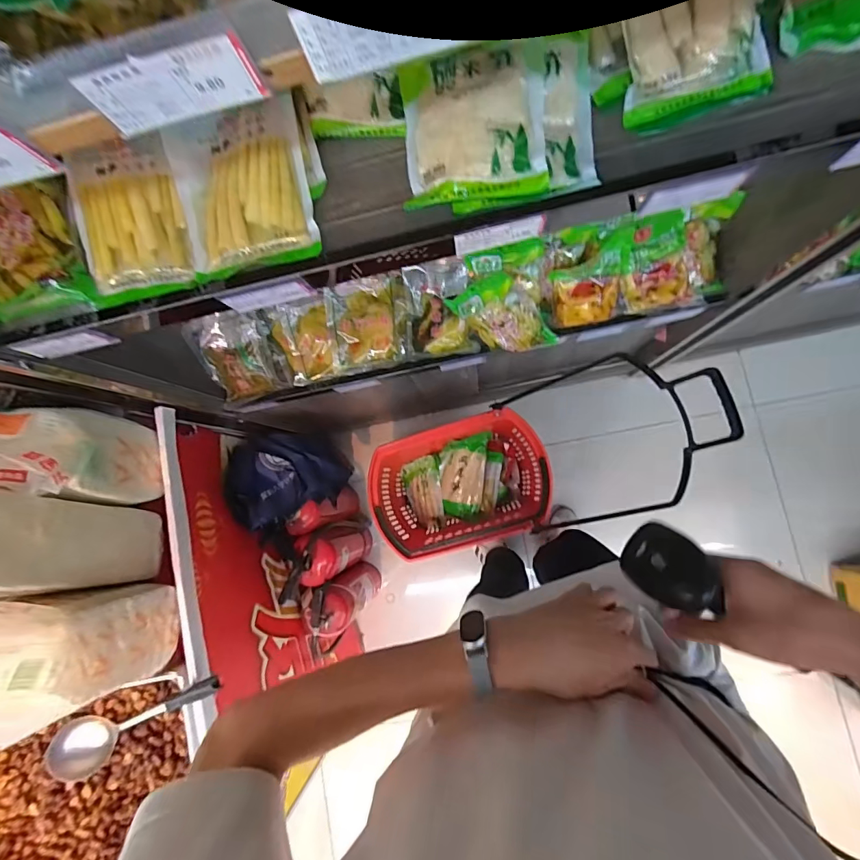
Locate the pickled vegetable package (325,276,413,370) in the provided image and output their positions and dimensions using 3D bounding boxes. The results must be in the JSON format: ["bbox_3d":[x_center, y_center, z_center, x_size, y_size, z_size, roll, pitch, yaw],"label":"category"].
[{"bbox_3d":[-0.127,-0.228,0.921,0.160,0.025,0.170,-7,96,-1],"label":"pickled vegetable package"}]

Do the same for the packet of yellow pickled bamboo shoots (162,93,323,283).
[{"bbox_3d":[-0.205,-0.261,0.476,0.138,0.039,0.164,-12,82,6],"label":"packet of yellow pickled bamboo shoots"}]

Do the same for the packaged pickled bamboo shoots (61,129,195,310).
[{"bbox_3d":[-0.339,-0.234,0.489,0.129,0.046,0.171,-11,82,6],"label":"packaged pickled bamboo shoots"}]

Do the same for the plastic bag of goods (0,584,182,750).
[{"bbox_3d":[-0.518,0.298,0.567,0.145,0.351,0.182,-21,81,4],"label":"plastic bag of goods"}]

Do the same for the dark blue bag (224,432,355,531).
[{"bbox_3d":[-0.342,0.109,1.077,0.222,0.199,0.206,-19,81,4],"label":"dark blue bag"}]

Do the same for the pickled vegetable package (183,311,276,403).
[{"bbox_3d":[-0.412,-0.153,0.920,0.130,0.032,0.179,-15,112,2],"label":"pickled vegetable package"}]

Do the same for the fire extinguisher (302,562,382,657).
[{"bbox_3d":[-0.253,0.495,1.274,0.137,0.426,0.144,-1,83,7],"label":"fire extinguisher"}]

